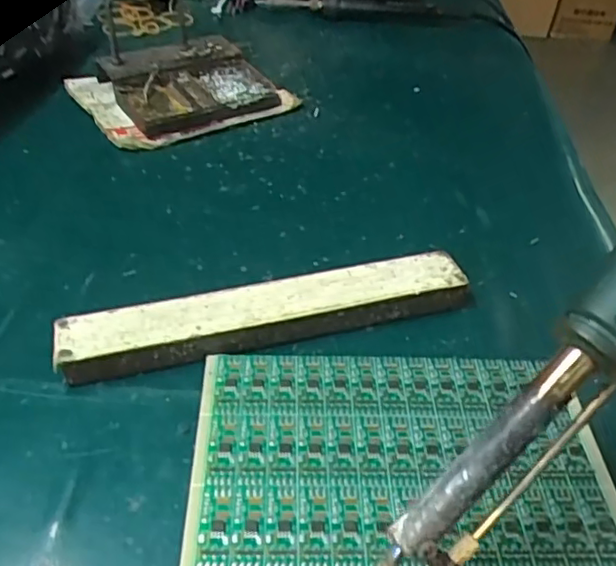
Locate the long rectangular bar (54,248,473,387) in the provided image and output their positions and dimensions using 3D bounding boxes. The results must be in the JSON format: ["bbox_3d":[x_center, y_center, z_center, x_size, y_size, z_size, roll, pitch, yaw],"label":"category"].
[{"bbox_3d":[-0.017,0.014,0.302,0.197,0.019,0.030,-11,43,-16],"label":"long rectangular bar"}]

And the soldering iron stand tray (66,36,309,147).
[{"bbox_3d":[-0.101,-0.157,0.488,0.144,0.033,0.114,-23,47,-28],"label":"soldering iron stand tray"}]

